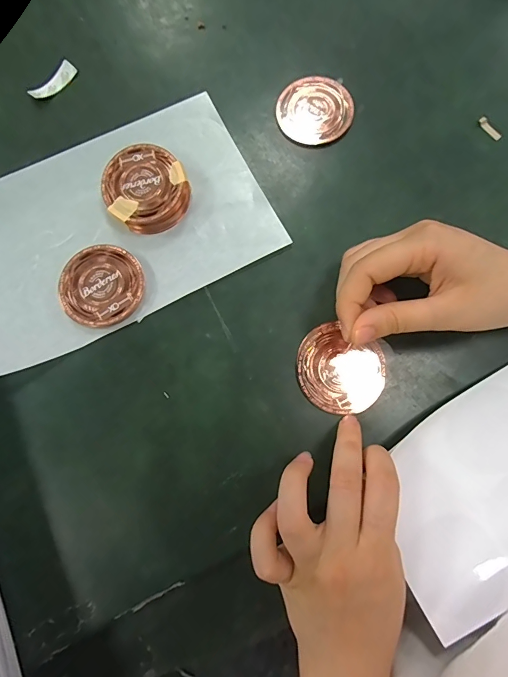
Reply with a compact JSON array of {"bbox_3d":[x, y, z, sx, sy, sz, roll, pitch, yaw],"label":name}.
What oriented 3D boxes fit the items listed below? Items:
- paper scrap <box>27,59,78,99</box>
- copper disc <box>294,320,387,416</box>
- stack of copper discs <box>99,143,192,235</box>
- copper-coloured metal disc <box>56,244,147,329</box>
[{"bbox_3d":[-0.167,-0.215,0.322,0.043,0.006,0.014,-41,81,-6],"label":"paper scrap"},{"bbox_3d":[0.061,0.023,0.270,0.061,0.008,0.056,0,79,1],"label":"copper disc"},{"bbox_3d":[-0.080,-0.112,0.291,0.061,0.021,0.060,-18,80,-2],"label":"stack of copper discs"},{"bbox_3d":[-0.111,-0.038,0.282,0.059,0.010,0.060,0,79,1],"label":"copper-coloured metal disc"}]

